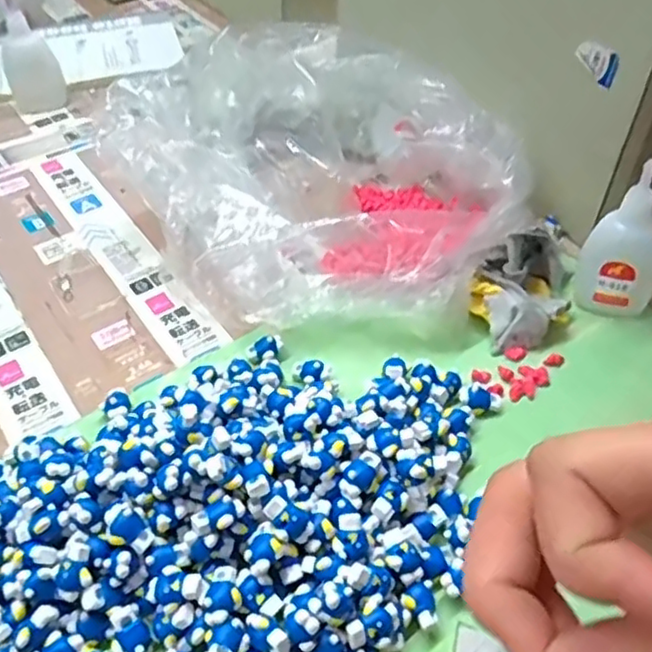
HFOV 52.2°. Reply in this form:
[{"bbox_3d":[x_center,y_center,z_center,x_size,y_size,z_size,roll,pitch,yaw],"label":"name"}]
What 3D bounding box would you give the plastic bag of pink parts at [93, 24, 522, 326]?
[{"bbox_3d":[0.007,-0.102,0.428,0.220,0.095,0.211,33,56,26],"label":"plastic bag of pink parts"}]

